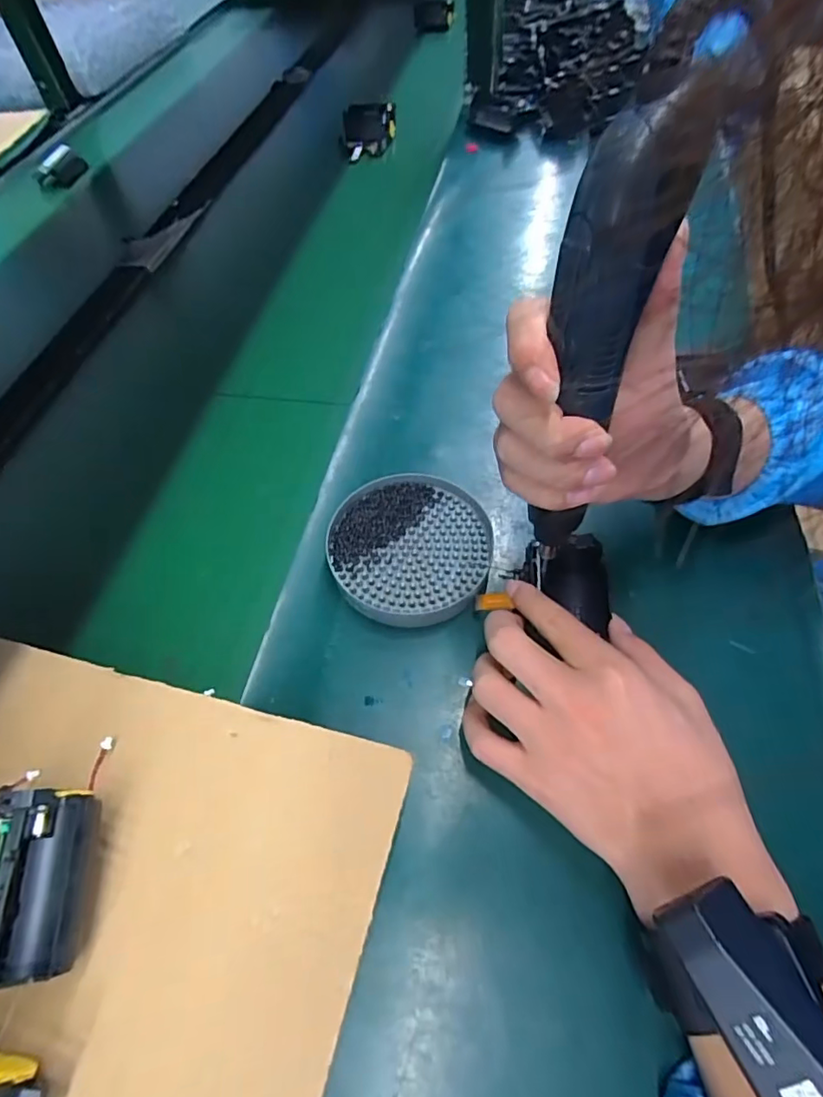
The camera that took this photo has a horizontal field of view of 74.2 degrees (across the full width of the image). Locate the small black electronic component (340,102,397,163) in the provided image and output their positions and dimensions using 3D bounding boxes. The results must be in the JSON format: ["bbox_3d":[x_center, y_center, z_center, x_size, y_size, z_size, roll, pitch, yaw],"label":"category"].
[{"bbox_3d":[-0.061,-0.596,0.779,0.079,0.050,0.064,-6,56,-1],"label":"small black electronic component"}]

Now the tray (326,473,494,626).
[{"bbox_3d":[0.000,0.000,0.384,0.112,0.019,0.113,-1,56,2],"label":"tray"}]

